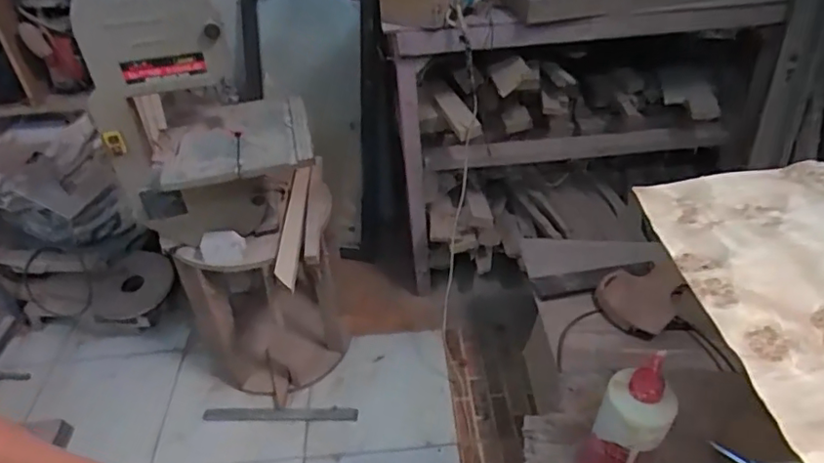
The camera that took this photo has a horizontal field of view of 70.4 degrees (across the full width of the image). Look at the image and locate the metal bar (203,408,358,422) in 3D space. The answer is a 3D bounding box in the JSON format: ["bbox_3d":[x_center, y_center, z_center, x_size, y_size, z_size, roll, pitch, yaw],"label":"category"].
[{"bbox_3d":[-0.357,0.495,1.578,0.416,0.015,0.037,-3,39,3],"label":"metal bar"}]

